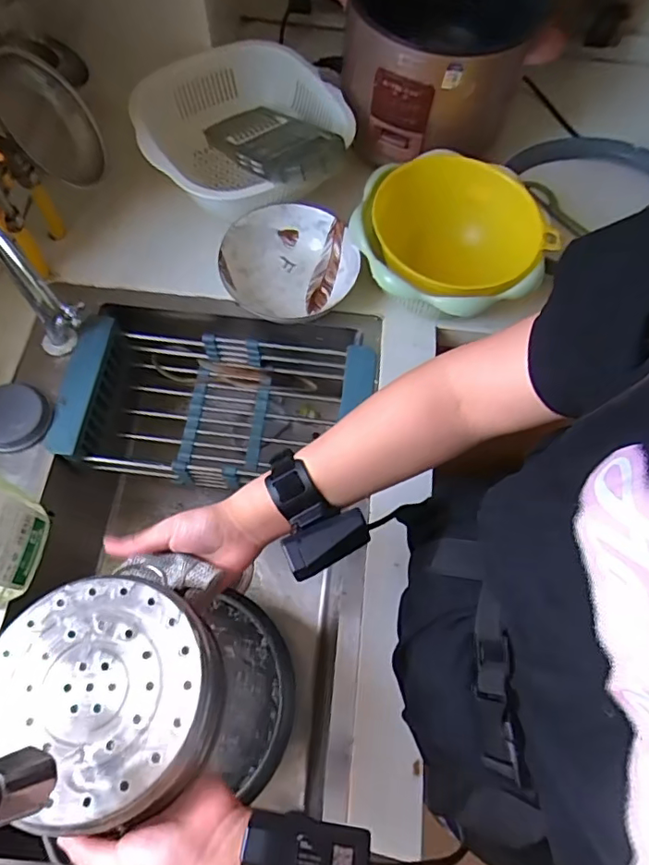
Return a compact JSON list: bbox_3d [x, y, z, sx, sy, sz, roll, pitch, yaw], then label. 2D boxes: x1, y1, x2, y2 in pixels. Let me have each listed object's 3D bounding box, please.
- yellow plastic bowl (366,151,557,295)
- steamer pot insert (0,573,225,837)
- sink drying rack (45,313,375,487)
[{"bbox_3d":[0.158,-0.243,0.715,0.221,0.101,0.201,1,67,-2],"label":"yellow plastic bowl"},{"bbox_3d":[-0.156,0.180,0.382,0.157,0.047,0.150,1,67,-2],"label":"steamer pot insert"},{"bbox_3d":[-0.135,-0.028,0.721,0.375,0.105,0.192,4,67,-1],"label":"sink drying rack"}]

